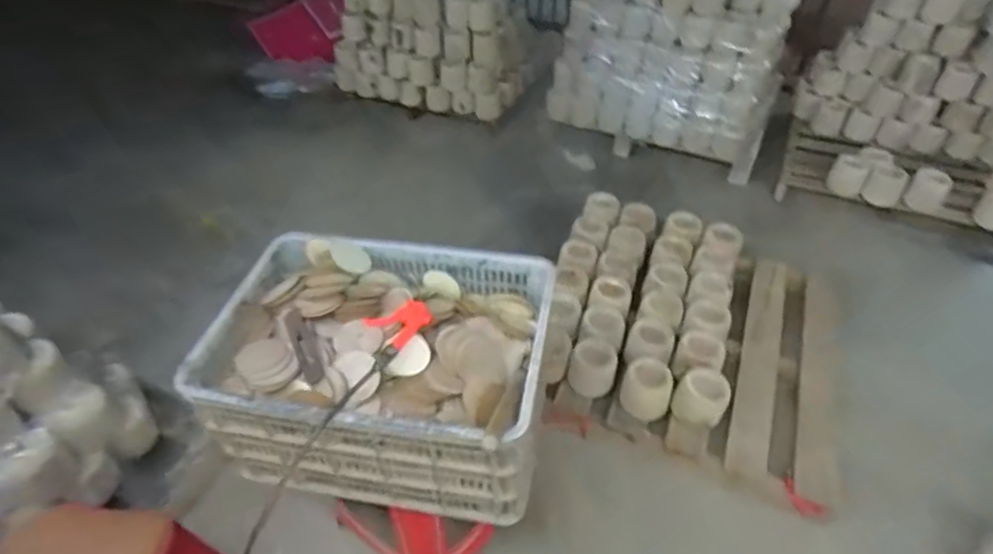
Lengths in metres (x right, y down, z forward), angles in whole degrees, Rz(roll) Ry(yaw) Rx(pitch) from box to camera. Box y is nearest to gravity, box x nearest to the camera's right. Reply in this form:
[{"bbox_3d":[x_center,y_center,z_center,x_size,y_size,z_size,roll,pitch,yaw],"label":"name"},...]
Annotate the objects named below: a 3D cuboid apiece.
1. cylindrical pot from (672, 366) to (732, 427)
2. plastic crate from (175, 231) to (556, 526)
[{"bbox_3d":[0.567,0.337,1.578,0.136,0.127,0.122,21,48,22],"label":"cylindrical pot"},{"bbox_3d":[-0.208,0.175,1.133,0.580,0.295,0.422,6,44,7],"label":"plastic crate"}]

